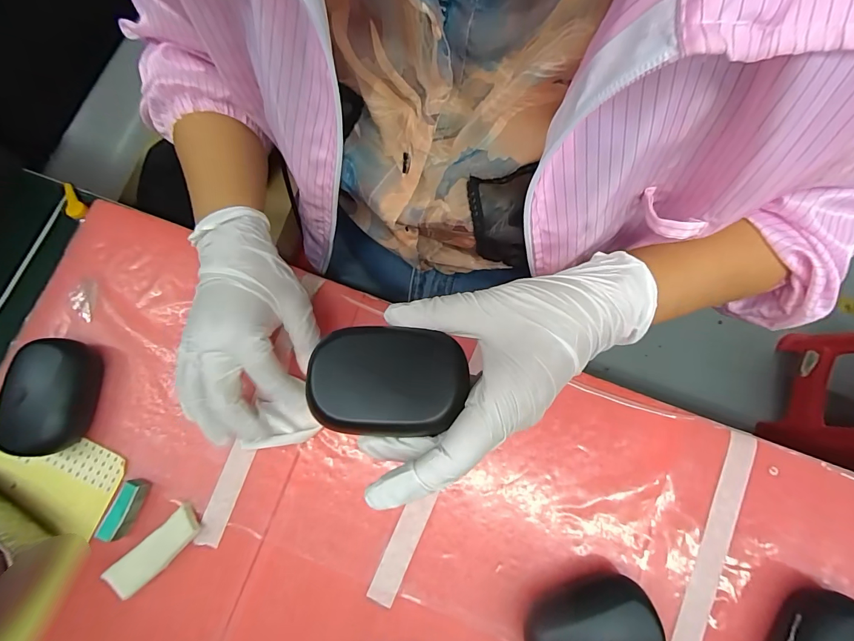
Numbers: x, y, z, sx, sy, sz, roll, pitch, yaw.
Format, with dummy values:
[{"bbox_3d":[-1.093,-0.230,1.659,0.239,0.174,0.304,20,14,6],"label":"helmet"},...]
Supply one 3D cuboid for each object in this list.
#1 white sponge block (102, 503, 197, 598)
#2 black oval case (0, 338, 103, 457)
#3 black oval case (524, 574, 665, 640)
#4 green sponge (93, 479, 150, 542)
[{"bbox_3d":[-0.198,0.169,0.271,0.070,0.009,0.025,-42,80,-8],"label":"white sponge block"},{"bbox_3d":[-0.287,0.057,0.284,0.046,0.035,0.082,6,78,2],"label":"black oval case"},{"bbox_3d":[0.107,0.205,0.243,0.084,0.041,0.051,-27,79,-5],"label":"black oval case"},{"bbox_3d":[-0.224,0.139,0.273,0.013,0.017,0.040,16,78,4],"label":"green sponge"}]

